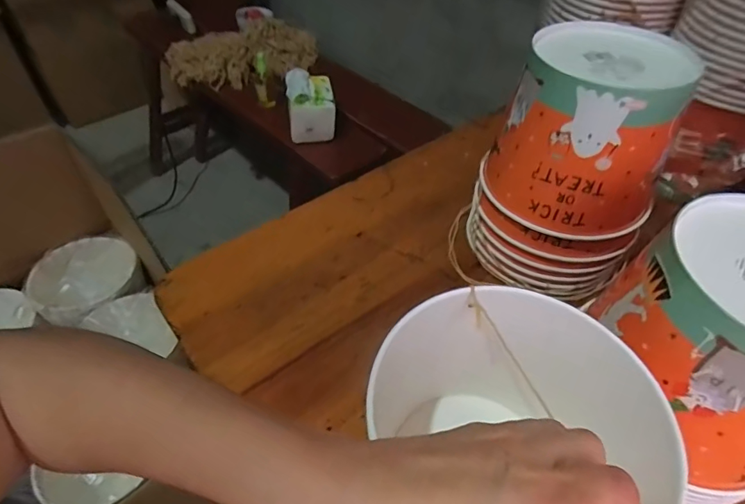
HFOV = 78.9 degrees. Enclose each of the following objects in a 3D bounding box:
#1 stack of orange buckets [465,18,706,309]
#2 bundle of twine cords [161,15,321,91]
[{"bbox_3d":[0.183,-0.078,0.438,0.144,0.216,0.141,15,50,9],"label":"stack of orange buckets"},{"bbox_3d":[-0.337,-0.516,1.178,0.384,0.091,0.208,-11,50,-13],"label":"bundle of twine cords"}]

